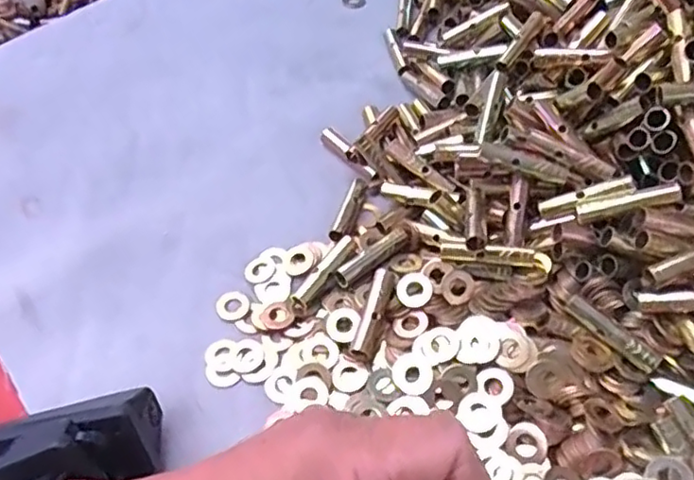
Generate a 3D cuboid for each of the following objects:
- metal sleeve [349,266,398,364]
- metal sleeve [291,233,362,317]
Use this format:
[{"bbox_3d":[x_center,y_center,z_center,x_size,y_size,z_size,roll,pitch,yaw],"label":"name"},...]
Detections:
[{"bbox_3d":[0.012,0.034,0.293,0.009,0.011,0.046,14,56,15],"label":"metal sleeve"},{"bbox_3d":[-0.010,0.018,0.310,0.012,0.008,0.047,33,63,25],"label":"metal sleeve"}]

